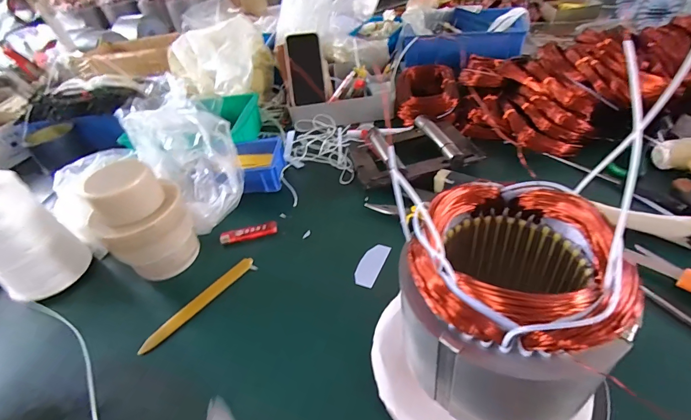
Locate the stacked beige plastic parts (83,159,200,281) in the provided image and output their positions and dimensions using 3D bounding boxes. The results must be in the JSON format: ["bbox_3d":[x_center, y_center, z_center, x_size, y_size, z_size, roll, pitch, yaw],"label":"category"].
[{"bbox_3d":[-0.265,0.015,0.473,0.104,0.153,0.084,-28,45,-19],"label":"stacked beige plastic parts"}]

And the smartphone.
[{"bbox_3d":[-0.083,-0.290,0.728,0.072,0.138,0.008,-7,8,-1],"label":"smartphone"}]

